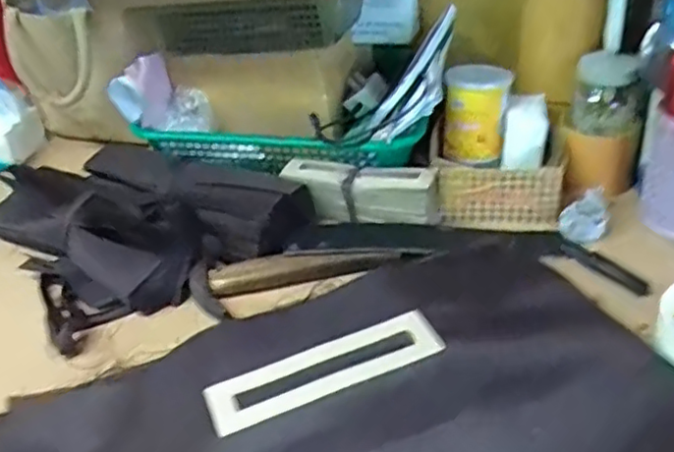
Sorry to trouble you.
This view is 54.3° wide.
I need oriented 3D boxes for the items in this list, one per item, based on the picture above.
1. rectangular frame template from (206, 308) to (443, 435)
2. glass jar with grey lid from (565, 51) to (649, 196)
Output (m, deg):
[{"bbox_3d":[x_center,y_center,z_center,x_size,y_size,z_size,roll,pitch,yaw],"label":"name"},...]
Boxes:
[{"bbox_3d":[-0.007,0.097,0.447,0.164,0.006,0.040,-17,45,-16],"label":"rectangular frame template"},{"bbox_3d":[0.277,-0.103,0.683,0.075,0.129,0.067,5,36,15],"label":"glass jar with grey lid"}]

